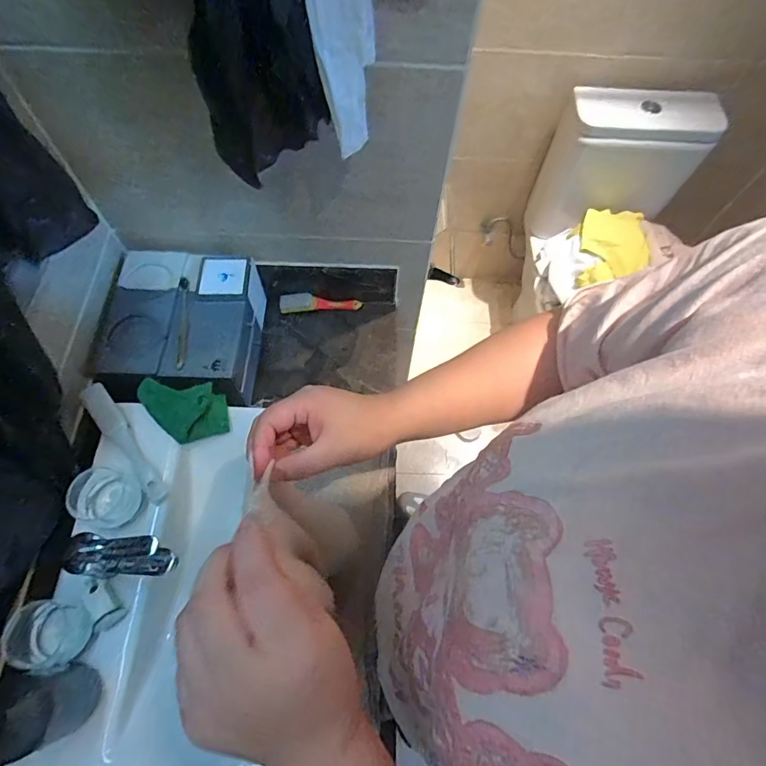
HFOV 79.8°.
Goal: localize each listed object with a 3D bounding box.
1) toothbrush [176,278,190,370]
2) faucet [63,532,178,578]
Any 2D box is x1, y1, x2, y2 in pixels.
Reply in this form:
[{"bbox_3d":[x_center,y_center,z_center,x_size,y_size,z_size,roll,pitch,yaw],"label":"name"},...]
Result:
[{"bbox_3d":[-0.338,-0.102,0.772,0.016,0.008,0.179,-6,65,-5],"label":"toothbrush"},{"bbox_3d":[-0.311,0.211,0.555,0.104,0.076,0.045,4,64,0],"label":"faucet"}]

